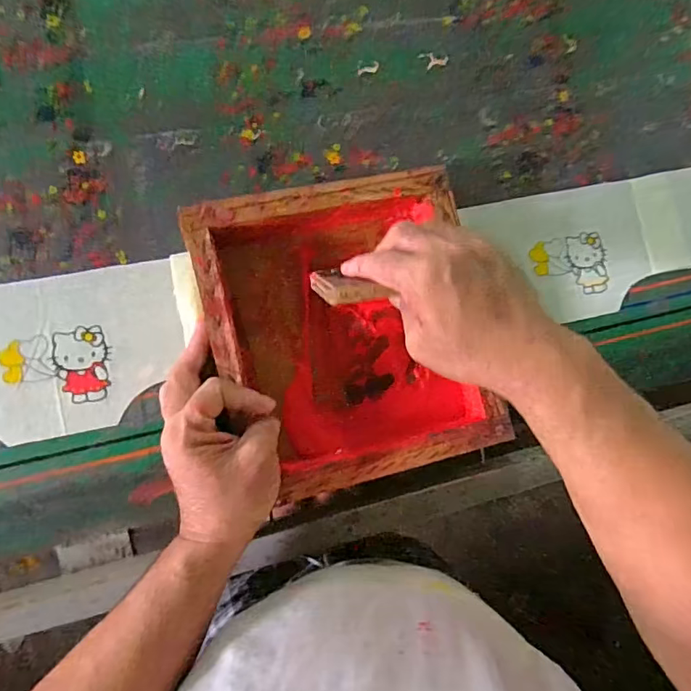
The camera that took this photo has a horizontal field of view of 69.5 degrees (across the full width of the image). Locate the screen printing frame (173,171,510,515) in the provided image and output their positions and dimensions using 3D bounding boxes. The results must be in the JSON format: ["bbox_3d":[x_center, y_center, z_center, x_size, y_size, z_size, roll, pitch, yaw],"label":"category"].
[{"bbox_3d":[0.005,-0.007,0.438,0.228,0.052,0.257,-12,87,-9],"label":"screen printing frame"}]

